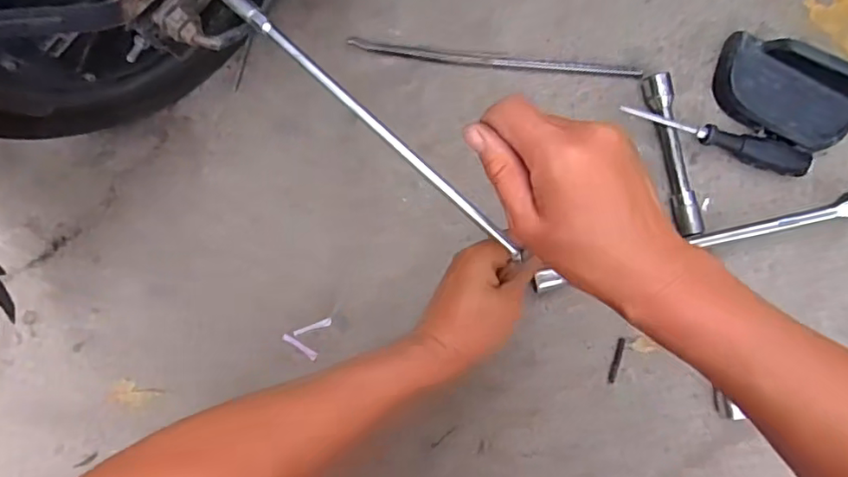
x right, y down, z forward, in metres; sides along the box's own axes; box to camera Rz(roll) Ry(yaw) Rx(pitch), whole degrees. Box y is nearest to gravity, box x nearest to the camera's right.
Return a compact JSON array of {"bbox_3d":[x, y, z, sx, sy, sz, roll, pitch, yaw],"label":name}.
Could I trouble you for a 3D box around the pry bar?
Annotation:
[{"bbox_3d":[0.074,-0.188,0.602,0.302,0.013,0.012,6,87,-2],"label":"pry bar"}]

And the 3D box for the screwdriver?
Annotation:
[{"bbox_3d":[0.302,-0.106,0.588,0.194,0.032,0.031,19,86,-1],"label":"screwdriver"}]

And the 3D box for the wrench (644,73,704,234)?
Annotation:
[{"bbox_3d":[0.256,-0.087,0.589,0.022,0.022,0.166,-12,87,-3],"label":"wrench"}]

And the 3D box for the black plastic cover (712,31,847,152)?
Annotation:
[{"bbox_3d":[0.375,-0.147,0.585,0.150,0.053,0.082,29,86,-1],"label":"black plastic cover"}]

